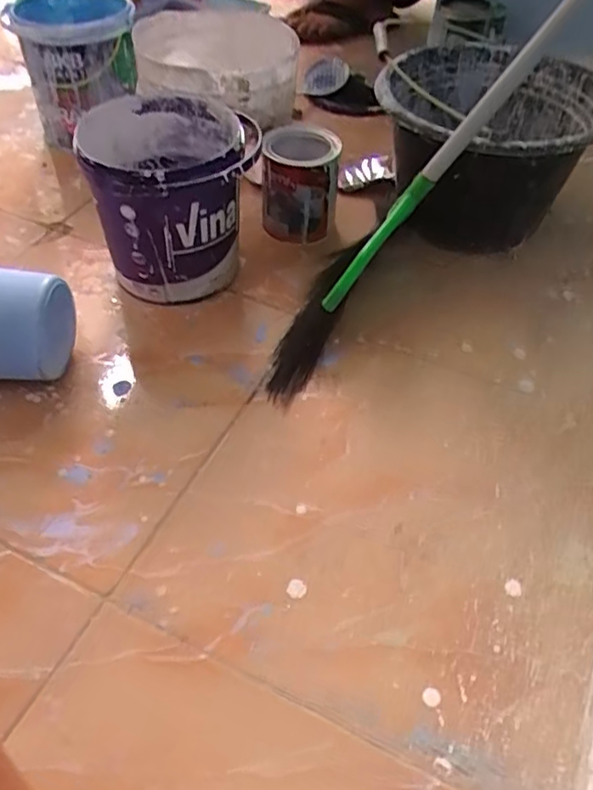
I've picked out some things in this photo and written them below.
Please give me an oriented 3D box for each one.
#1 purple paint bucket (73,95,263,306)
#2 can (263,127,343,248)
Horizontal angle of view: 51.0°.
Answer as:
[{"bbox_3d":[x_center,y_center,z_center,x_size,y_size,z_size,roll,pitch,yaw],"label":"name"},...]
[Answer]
[{"bbox_3d":[-0.147,-0.234,0.770,0.198,0.191,0.206,1,50,-1],"label":"purple paint bucket"},{"bbox_3d":[0.006,-0.282,0.852,0.099,0.126,0.100,1,50,-1],"label":"can"}]

